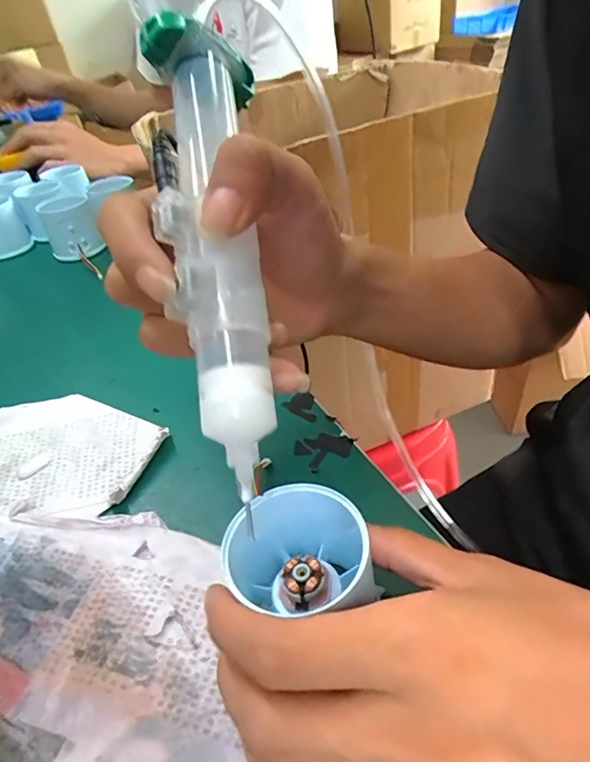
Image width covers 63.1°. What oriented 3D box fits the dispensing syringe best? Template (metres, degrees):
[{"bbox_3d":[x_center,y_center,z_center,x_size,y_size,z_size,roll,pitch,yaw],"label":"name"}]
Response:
[{"bbox_3d":[-0.028,-0.052,0.174,0.036,0.026,0.185,-9,73,-3],"label":"dispensing syringe"}]

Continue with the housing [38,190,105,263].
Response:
[{"bbox_3d":[-0.236,-0.163,0.509,0.056,0.056,0.055,-22,41,-19],"label":"housing"}]

